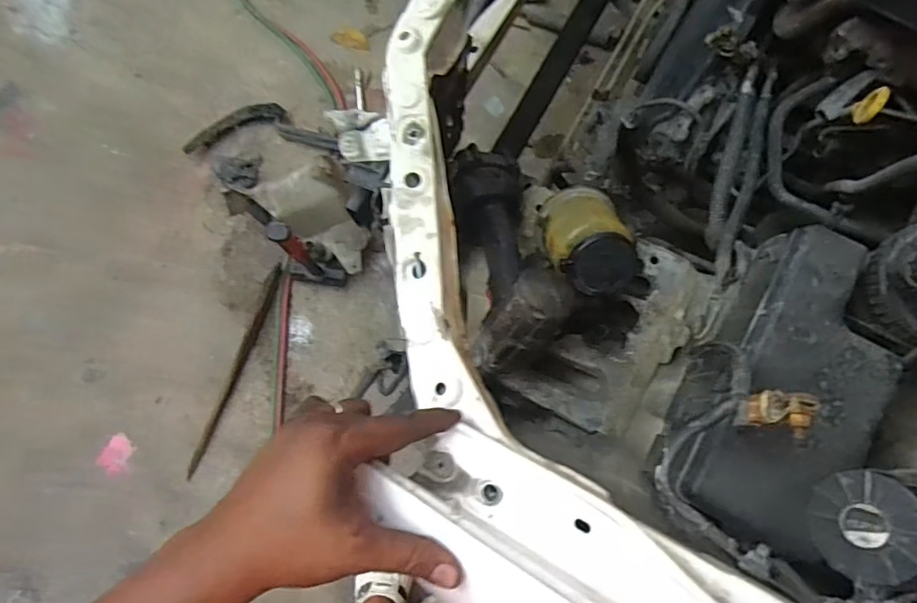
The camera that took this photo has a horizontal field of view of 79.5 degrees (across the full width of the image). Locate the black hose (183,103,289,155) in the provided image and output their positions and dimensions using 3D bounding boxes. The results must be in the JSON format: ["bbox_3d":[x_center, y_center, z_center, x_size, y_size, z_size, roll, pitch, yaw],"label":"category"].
[{"bbox_3d":[-0.566,-0.442,1.388,0.265,0.047,0.063,-23,82,-1],"label":"black hose"}]

